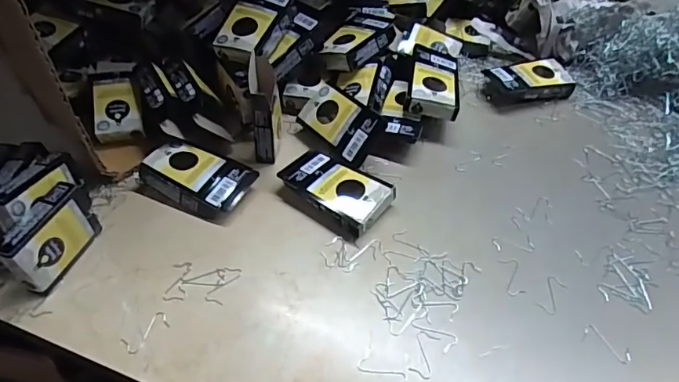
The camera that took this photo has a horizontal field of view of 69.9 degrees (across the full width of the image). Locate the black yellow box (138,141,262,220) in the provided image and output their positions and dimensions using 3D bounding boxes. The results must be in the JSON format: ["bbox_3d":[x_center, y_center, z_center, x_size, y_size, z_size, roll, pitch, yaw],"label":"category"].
[{"bbox_3d":[-0.134,-0.013,0.453,0.096,0.029,0.058,20,51,16],"label":"black yellow box"}]

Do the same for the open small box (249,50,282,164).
[{"bbox_3d":[-0.070,-0.081,0.471,0.022,0.092,0.066,2,49,0],"label":"open small box"}]

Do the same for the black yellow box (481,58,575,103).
[{"bbox_3d":[0.220,-0.127,0.564,0.090,0.026,0.054,-13,50,-12],"label":"black yellow box"}]

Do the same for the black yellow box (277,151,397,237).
[{"bbox_3d":[-0.005,-0.002,0.451,0.099,0.024,0.056,32,55,24],"label":"black yellow box"}]

